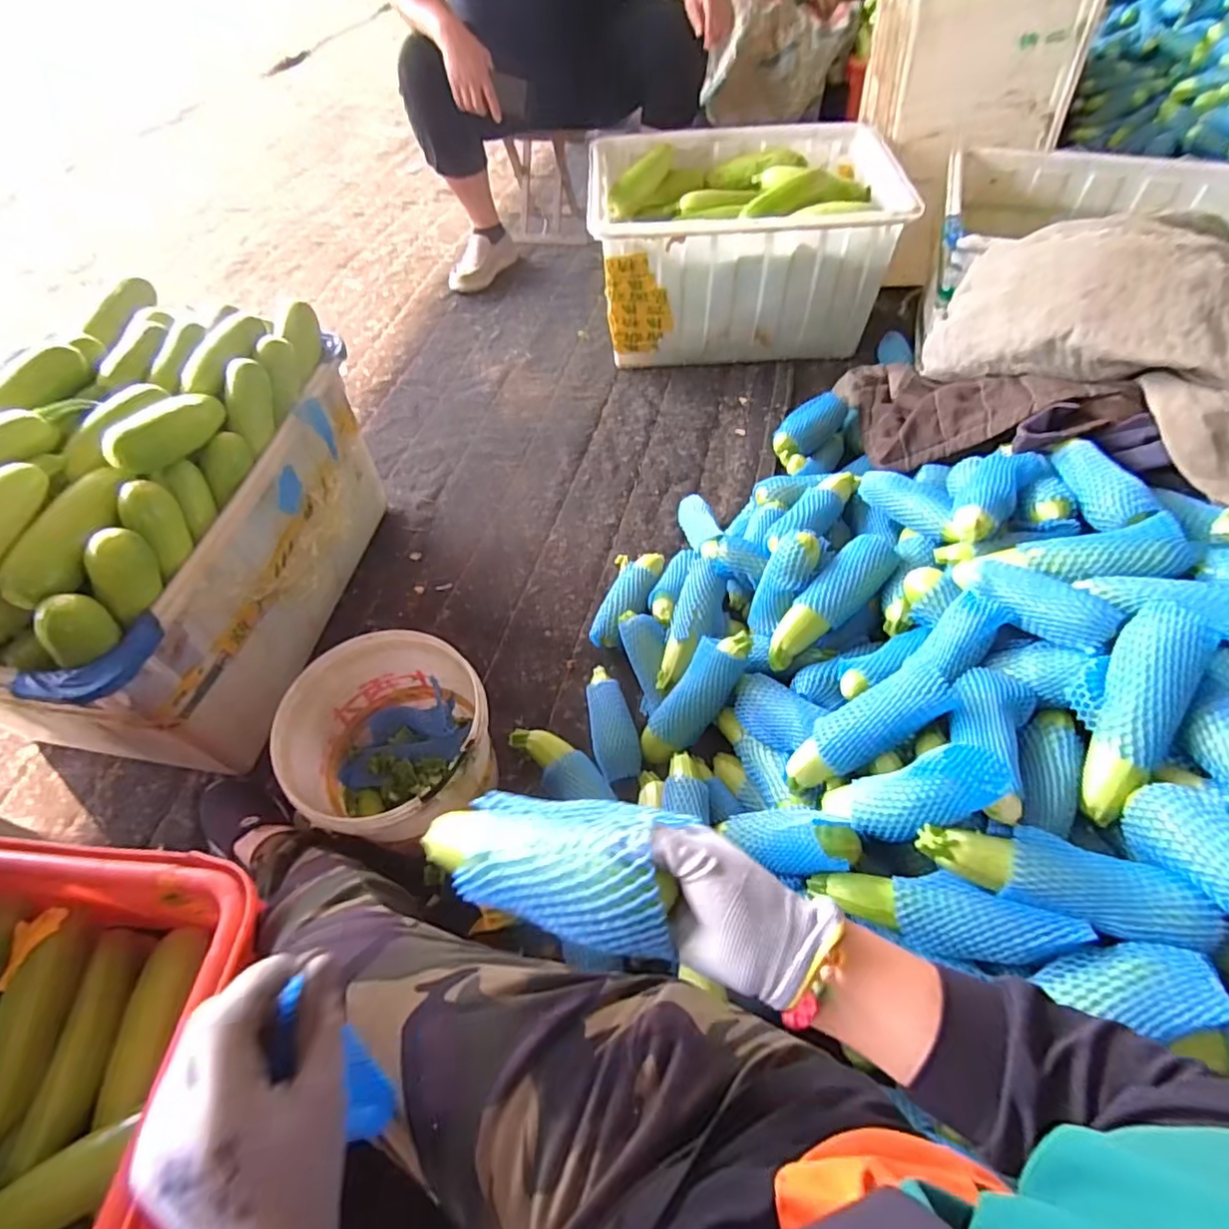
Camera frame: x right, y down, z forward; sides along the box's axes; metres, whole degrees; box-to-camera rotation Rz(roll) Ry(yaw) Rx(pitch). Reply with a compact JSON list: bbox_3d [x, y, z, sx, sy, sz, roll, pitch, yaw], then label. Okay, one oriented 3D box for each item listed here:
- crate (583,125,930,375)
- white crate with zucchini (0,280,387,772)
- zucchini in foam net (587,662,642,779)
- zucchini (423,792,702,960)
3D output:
[{"bbox_3d":[0.299,-0.892,1.546,0.686,0.353,0.465,0,54,1],"label":"crate"},{"bbox_3d":[-0.676,-0.140,0.962,0.421,0.450,0.663,13,56,10],"label":"white crate with zucchini"},{"bbox_3d":[-0.006,0.168,1.009,0.066,0.051,0.200,-9,55,-6],"label":"zucchini in foam net"},{"bbox_3d":[-0.050,0.170,0.449,0.196,0.058,0.090,1,51,30],"label":"zucchini"}]

